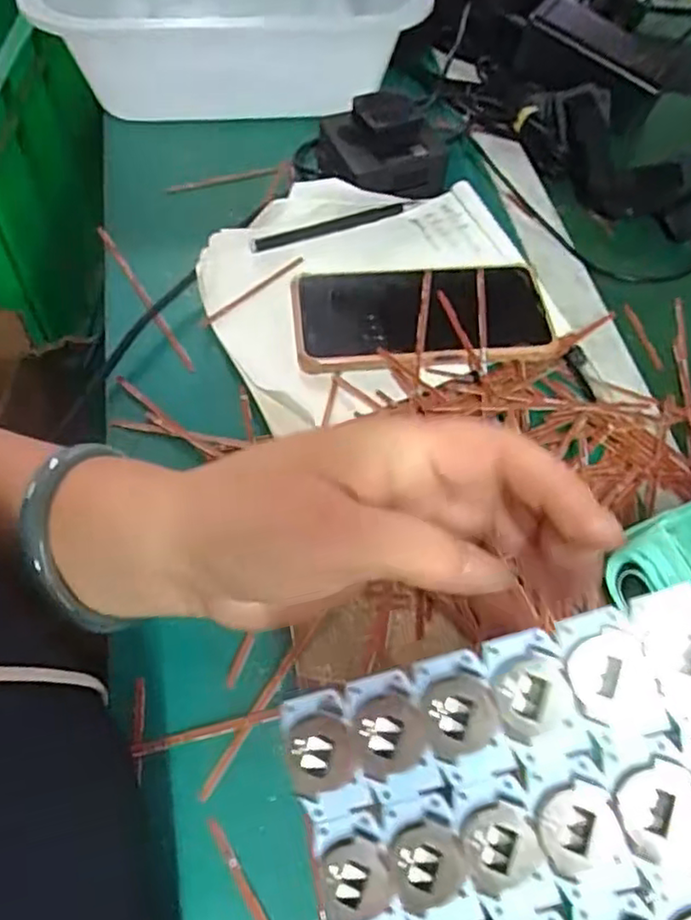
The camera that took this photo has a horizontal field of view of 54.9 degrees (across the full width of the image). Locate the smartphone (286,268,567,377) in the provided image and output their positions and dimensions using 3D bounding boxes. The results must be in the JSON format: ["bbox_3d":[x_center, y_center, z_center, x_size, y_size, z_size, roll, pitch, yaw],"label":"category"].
[{"bbox_3d":[0.049,-0.091,0.422,0.160,0.017,0.081,-1,59,-7],"label":"smartphone"}]

